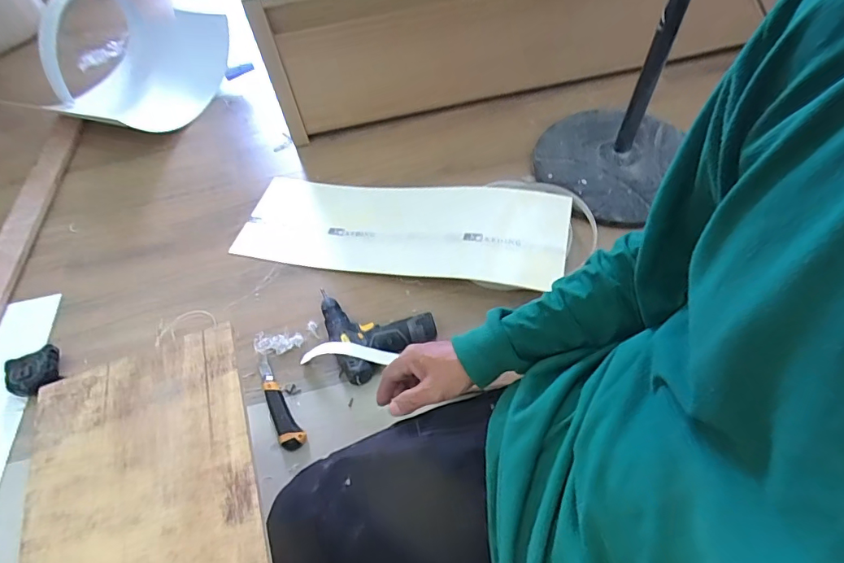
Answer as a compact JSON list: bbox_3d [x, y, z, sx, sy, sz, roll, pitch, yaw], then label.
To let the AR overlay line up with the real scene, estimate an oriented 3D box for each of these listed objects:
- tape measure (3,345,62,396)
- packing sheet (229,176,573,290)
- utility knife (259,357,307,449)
[{"bbox_3d":[-0.736,0.172,0.879,0.087,0.036,0.086,-25,56,-12],"label":"tape measure"},{"bbox_3d":[-0.055,-0.128,1.012,0.707,0.056,0.244,8,56,11],"label":"packing sheet"},{"bbox_3d":[-0.261,0.216,0.830,0.039,0.018,0.185,-29,57,-15],"label":"utility knife"}]

